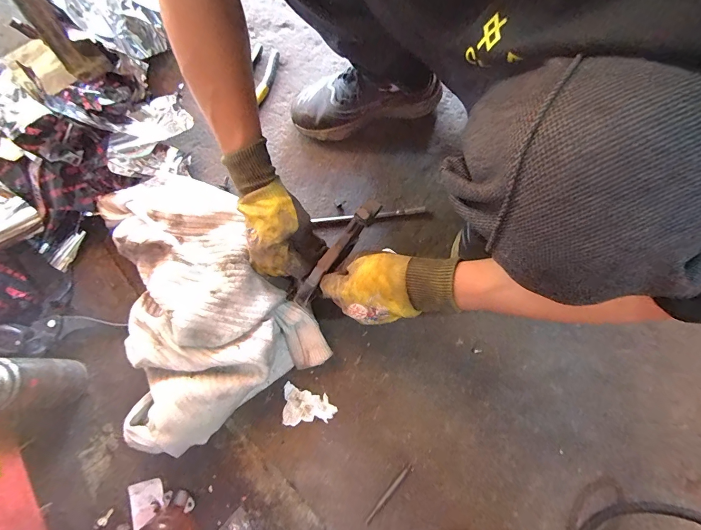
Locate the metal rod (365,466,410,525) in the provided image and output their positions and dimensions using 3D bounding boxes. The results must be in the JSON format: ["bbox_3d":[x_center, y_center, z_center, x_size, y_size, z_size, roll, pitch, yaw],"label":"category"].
[{"bbox_3d":[0.052,0.314,0.486,0.008,0.004,0.093,41,78,8],"label":"metal rod"}]

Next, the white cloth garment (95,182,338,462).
[{"bbox_3d":[-0.238,0.032,0.497,0.252,0.119,0.370,-32,79,-9],"label":"white cloth garment"}]

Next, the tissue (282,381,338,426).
[{"bbox_3d":[-0.060,0.204,0.516,0.076,0.008,0.056,2,76,-1],"label":"tissue"}]

